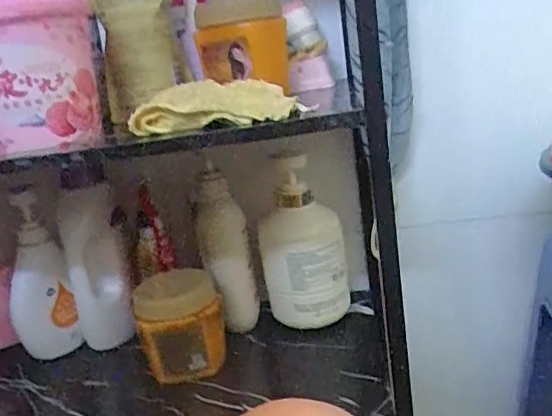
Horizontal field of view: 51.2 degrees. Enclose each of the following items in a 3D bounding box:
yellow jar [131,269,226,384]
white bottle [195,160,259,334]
[{"bbox_3d":[-0.104,0.140,0.649,0.091,0.110,0.097,-10,15,-10],"label":"yellow jar"},{"bbox_3d":[-0.062,0.054,0.714,0.058,0.199,0.044,-10,15,-10],"label":"white bottle"}]

